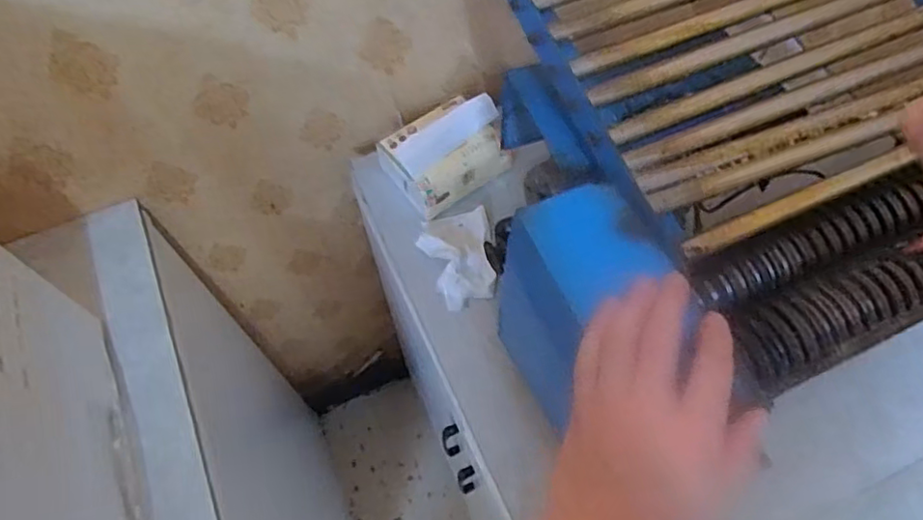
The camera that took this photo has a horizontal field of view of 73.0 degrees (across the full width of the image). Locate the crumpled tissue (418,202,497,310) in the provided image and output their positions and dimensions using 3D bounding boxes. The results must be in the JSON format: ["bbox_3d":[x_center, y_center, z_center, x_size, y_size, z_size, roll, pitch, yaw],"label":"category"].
[{"bbox_3d":[-0.003,0.000,0.666,0.078,0.042,0.110,-9,62,-4],"label":"crumpled tissue"}]

